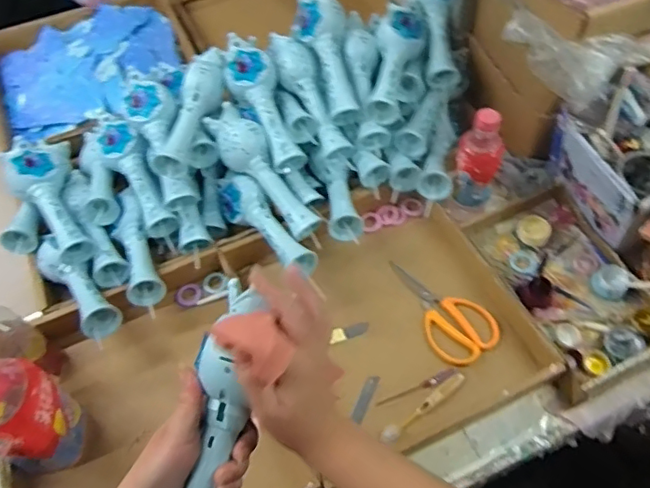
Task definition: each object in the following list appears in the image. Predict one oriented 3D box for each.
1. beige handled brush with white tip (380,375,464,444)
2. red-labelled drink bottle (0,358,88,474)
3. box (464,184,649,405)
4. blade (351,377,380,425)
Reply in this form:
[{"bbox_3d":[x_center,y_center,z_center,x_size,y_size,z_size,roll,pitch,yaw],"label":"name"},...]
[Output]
[{"bbox_3d":[0.131,0.216,0.745,0.136,0.013,0.021,-34,62,-17],"label":"beige handled brush with white tip"},{"bbox_3d":[-0.357,0.196,0.654,0.087,0.219,0.099,21,61,15],"label":"red-labelled drink bottle"},{"bbox_3d":[0.354,0.055,0.821,0.188,0.052,0.305,-20,59,-10],"label":"box"},{"bbox_3d":[0.055,0.209,0.760,0.016,0.004,0.065,23,70,12],"label":"blade"}]

